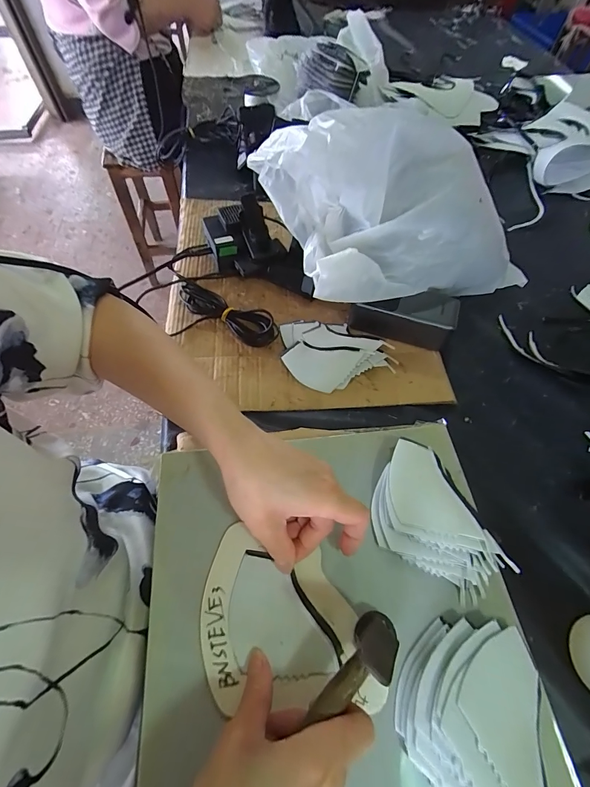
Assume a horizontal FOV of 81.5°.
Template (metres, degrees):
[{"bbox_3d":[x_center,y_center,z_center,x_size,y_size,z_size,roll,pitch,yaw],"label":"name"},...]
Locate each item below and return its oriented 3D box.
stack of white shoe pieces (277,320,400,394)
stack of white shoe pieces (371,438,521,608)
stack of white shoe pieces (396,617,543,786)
[{"bbox_3d":[0.054,-0.058,0.441,0.135,0.019,0.107,-7,59,-7],"label":"stack of white shoe pieces"},{"bbox_3d":[0.127,0.108,0.302,0.115,0.020,0.094,31,64,16],"label":"stack of white shoe pieces"},{"bbox_3d":[0.117,0.222,0.229,0.085,0.025,0.122,18,61,9],"label":"stack of white shoe pieces"}]

